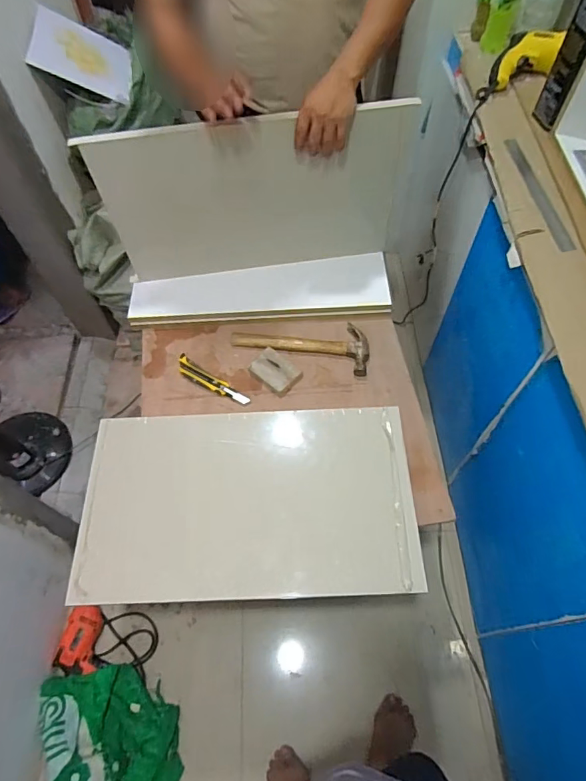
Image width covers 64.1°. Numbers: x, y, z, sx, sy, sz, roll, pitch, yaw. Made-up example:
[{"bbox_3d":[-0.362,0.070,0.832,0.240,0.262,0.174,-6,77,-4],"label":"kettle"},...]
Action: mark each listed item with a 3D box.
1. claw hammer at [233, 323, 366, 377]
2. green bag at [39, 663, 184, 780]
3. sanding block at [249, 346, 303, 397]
[{"bbox_3d":[0.021,-0.123,1.116,0.327,0.026,0.120,14,61,10],"label":"claw hammer"},{"bbox_3d":[-0.439,0.853,1.125,0.303,0.114,0.334,-11,60,-5],"label":"green bag"},{"bbox_3d":[-0.041,-0.045,1.074,0.111,0.018,0.078,39,68,21],"label":"sanding block"}]

